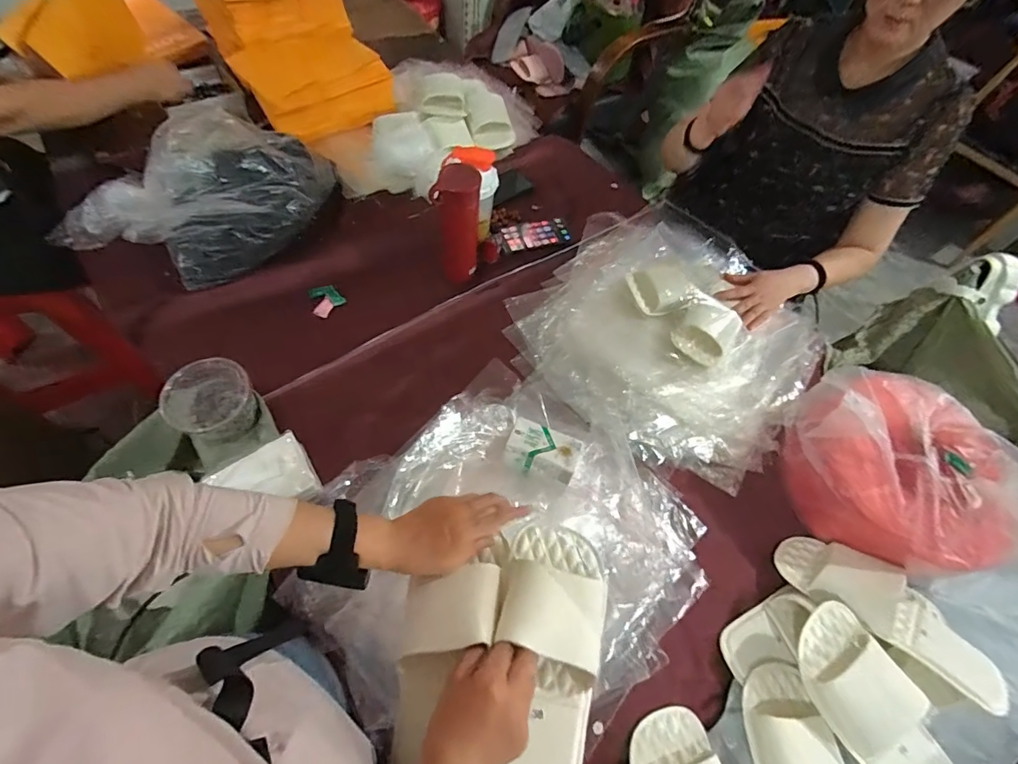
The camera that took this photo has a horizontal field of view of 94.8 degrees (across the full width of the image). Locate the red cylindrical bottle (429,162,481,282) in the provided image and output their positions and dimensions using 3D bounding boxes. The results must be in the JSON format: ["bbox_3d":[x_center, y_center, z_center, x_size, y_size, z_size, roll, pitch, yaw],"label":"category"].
[{"bbox_3d":[-0.086,-0.264,0.815,0.076,0.212,0.075,3,61,-4],"label":"red cylindrical bottle"}]

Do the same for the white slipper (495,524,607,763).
[{"bbox_3d":[0.039,0.276,0.450,0.103,0.055,0.266,7,64,0],"label":"white slipper"}]

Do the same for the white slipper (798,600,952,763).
[{"bbox_3d":[0.454,0.409,0.563,0.117,0.058,0.266,-29,85,-18],"label":"white slipper"}]

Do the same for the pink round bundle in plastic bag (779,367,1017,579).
[{"bbox_3d":[0.569,0.126,0.676,0.299,0.131,0.267,10,60,-1],"label":"pink round bundle in plastic bag"}]

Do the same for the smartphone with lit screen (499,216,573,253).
[{"bbox_3d":[0.053,-0.311,0.971,0.146,0.014,0.061,-12,63,-10],"label":"smartphone with lit screen"}]

